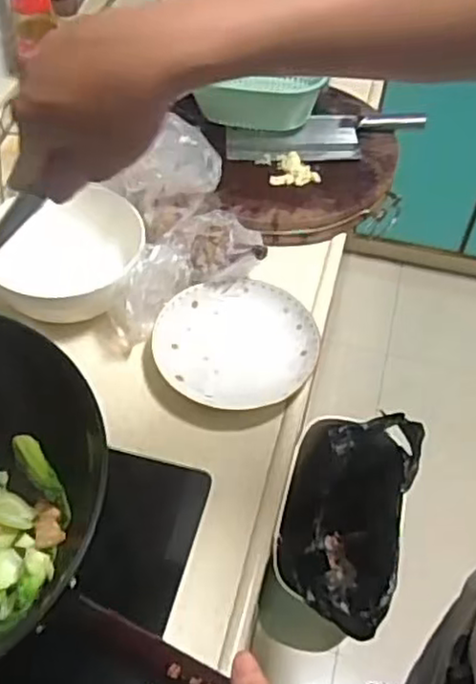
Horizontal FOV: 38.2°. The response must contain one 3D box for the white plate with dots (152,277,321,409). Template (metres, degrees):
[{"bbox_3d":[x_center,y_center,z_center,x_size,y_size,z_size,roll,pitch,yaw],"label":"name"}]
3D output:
[{"bbox_3d":[-0.002,0.002,0.854,0.197,0.032,0.177,-7,52,-8],"label":"white plate with dots"}]

